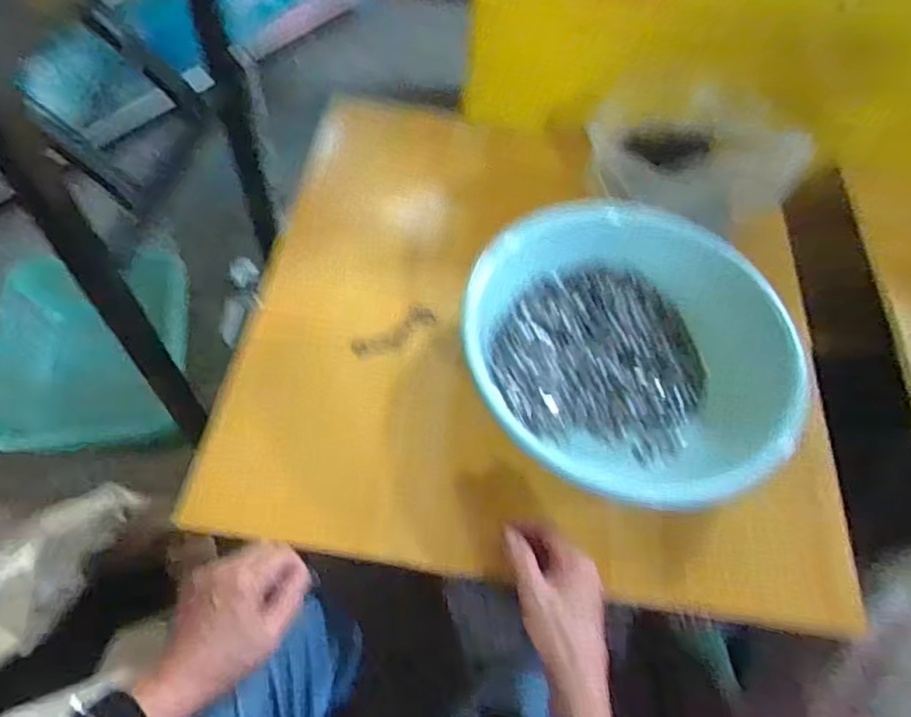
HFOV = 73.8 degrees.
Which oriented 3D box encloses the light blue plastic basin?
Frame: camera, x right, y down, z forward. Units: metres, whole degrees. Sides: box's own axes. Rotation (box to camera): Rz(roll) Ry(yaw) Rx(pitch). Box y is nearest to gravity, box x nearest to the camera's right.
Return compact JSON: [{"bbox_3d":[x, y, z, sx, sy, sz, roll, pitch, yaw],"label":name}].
[{"bbox_3d":[0.146,-0.034,0.583,0.275,0.090,0.284,1,61,-2],"label":"light blue plastic basin"}]

